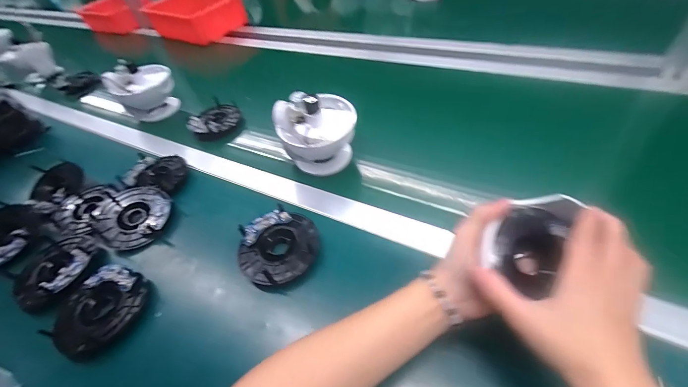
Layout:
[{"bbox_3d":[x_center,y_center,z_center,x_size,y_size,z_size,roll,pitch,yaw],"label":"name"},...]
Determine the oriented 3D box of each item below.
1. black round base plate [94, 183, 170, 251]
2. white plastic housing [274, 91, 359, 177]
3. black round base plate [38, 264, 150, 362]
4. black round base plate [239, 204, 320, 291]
[{"bbox_3d":[-0.313,0.031,0.457,0.102,0.024,0.097,18,51,23],"label":"black round base plate"},{"bbox_3d":[-0.039,-0.097,0.477,0.118,0.099,0.114,-18,78,0],"label":"white plastic housing"},{"bbox_3d":[-0.290,0.136,0.364,0.093,0.024,0.098,-3,46,4],"label":"black round base plate"},{"bbox_3d":[-0.082,0.066,0.389,0.099,0.018,0.100,-24,58,-11],"label":"black round base plate"}]

